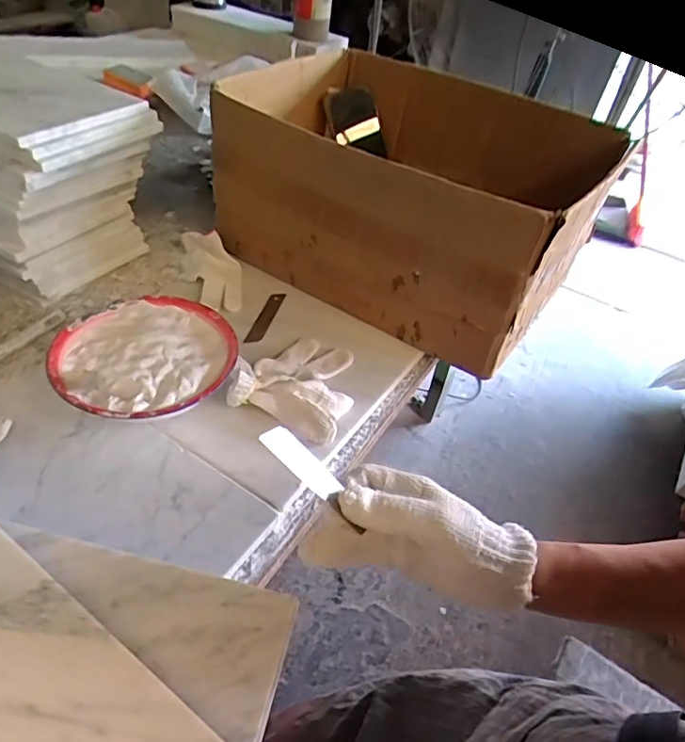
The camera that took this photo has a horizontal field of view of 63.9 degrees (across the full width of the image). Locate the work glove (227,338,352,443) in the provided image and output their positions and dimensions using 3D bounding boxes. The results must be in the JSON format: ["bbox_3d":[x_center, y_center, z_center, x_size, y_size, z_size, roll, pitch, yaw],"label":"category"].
[{"bbox_3d":[-0.041,0.002,0.566,0.113,0.033,0.130,18,47,11],"label":"work glove"}]

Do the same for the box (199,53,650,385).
[{"bbox_3d":[0.076,-0.242,0.713,0.460,0.226,0.335,28,49,19],"label":"box"}]

